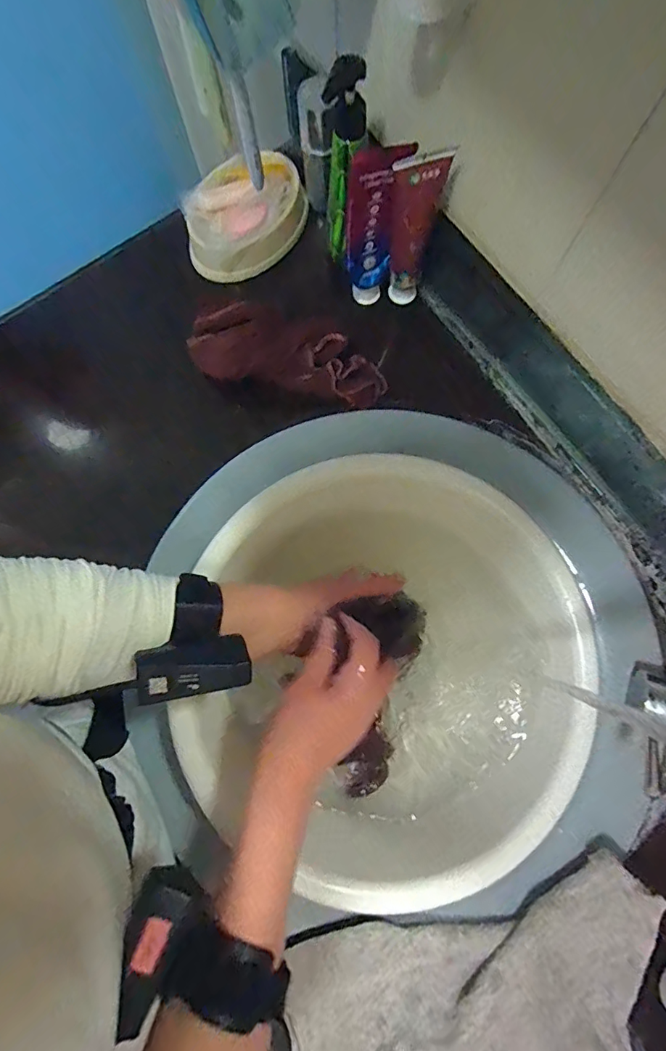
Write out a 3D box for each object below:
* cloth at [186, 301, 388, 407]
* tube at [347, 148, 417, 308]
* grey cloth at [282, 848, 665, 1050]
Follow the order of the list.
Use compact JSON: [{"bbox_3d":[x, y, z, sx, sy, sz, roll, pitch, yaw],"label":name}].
[{"bbox_3d":[-0.047,-0.170,0.466,0.199,0.051,0.072,18,79,4],"label":"cloth"},{"bbox_3d":[0.038,-0.274,0.438,0.045,0.162,0.027,7,79,2],"label":"tube"},{"bbox_3d":[0.139,0.442,0.357,0.293,0.042,0.284,-16,79,-2],"label":"grey cloth"}]

